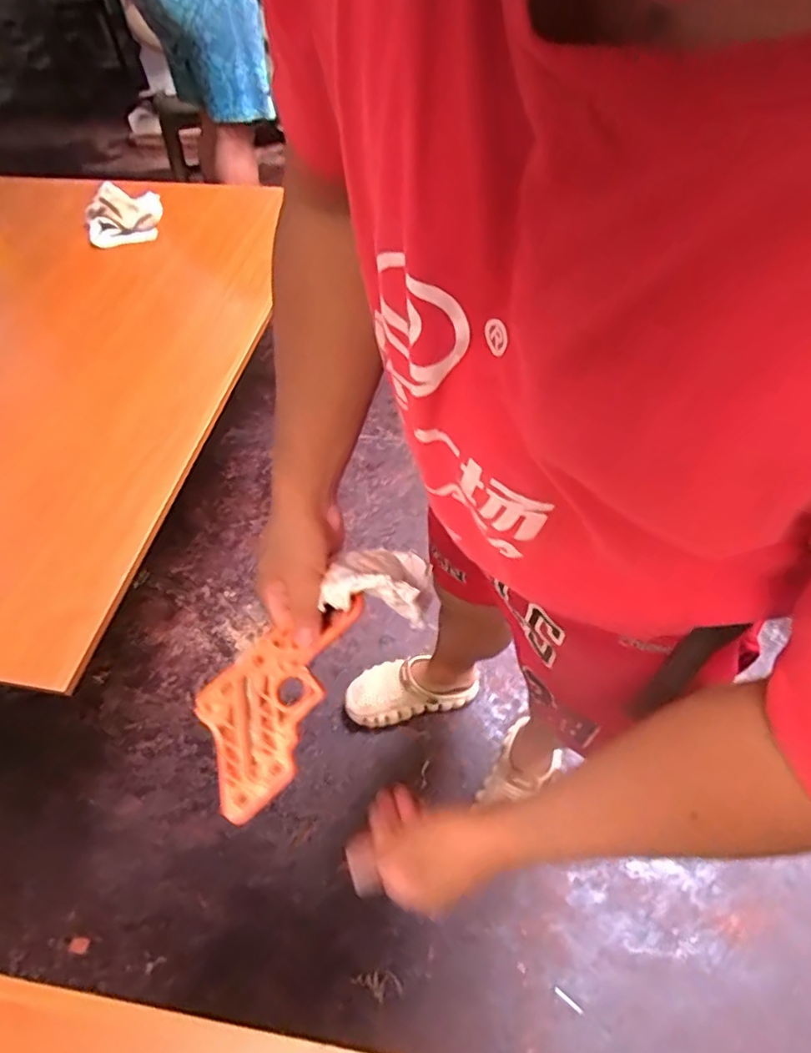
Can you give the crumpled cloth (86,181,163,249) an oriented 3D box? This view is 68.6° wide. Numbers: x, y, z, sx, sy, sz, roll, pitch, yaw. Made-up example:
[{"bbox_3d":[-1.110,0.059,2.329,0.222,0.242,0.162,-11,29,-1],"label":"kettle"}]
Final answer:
[{"bbox_3d":[-0.693,-0.765,1.461,0.188,0.087,0.159,-21,55,-11],"label":"crumpled cloth"}]

